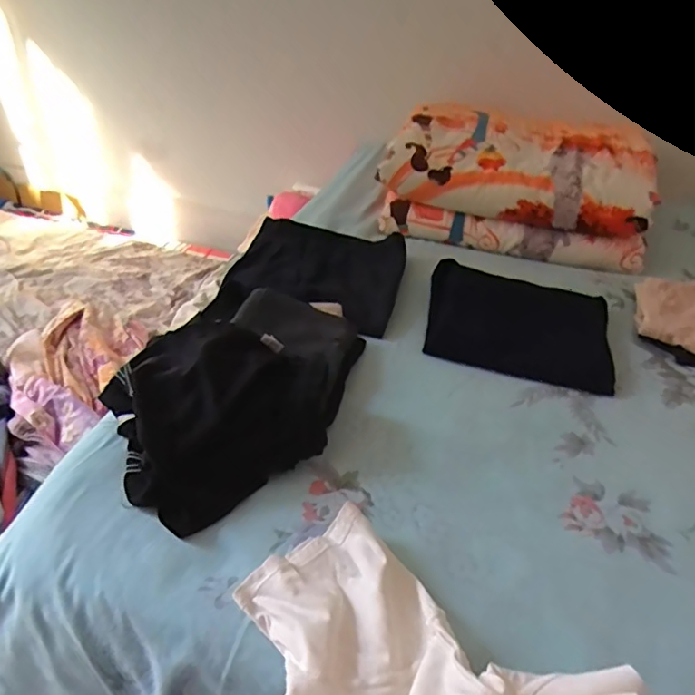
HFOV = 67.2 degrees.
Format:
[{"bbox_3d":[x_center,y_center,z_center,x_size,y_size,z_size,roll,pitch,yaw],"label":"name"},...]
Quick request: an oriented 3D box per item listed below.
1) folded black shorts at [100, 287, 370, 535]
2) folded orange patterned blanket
[{"bbox_3d":[-0.131,0.037,0.712,0.262,0.102,0.412,26,42,25],"label":"folded black shorts"},{"bbox_3d":[0.390,-0.382,1.190,0.553,0.223,0.336,16,39,15],"label":"folded orange patterned blanket"}]

